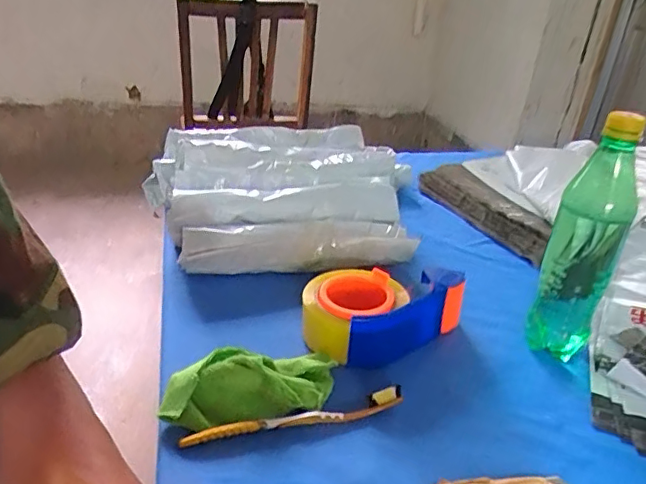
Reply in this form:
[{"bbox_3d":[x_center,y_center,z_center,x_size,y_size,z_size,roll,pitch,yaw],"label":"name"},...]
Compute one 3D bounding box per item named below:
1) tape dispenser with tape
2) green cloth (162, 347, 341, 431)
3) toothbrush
[{"bbox_3d":[0.055,0.069,0.562,0.146,0.058,0.111,-24,38,-39],"label":"tape dispenser with tape"},{"bbox_3d":[-0.061,0.119,0.476,0.148,0.035,0.070,-4,30,-12],"label":"green cloth"},{"bbox_3d":[-0.021,0.143,0.454,0.184,0.018,0.012,-7,30,-17],"label":"toothbrush"}]

